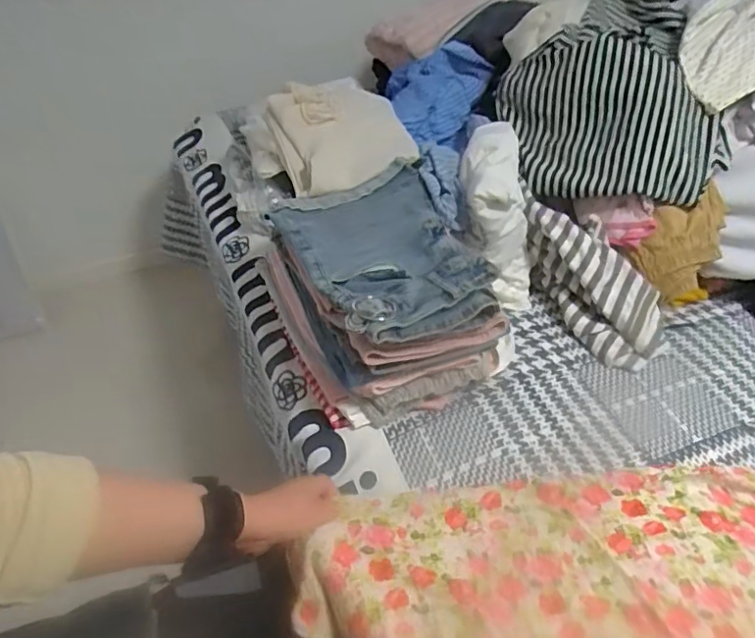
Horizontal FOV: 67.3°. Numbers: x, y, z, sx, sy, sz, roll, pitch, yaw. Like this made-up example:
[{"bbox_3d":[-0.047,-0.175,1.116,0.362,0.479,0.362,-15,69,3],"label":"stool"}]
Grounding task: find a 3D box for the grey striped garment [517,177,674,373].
[{"bbox_3d":[0.295,-0.063,0.827,0.110,0.097,0.302,-23,70,-25],"label":"grey striped garment"}]

